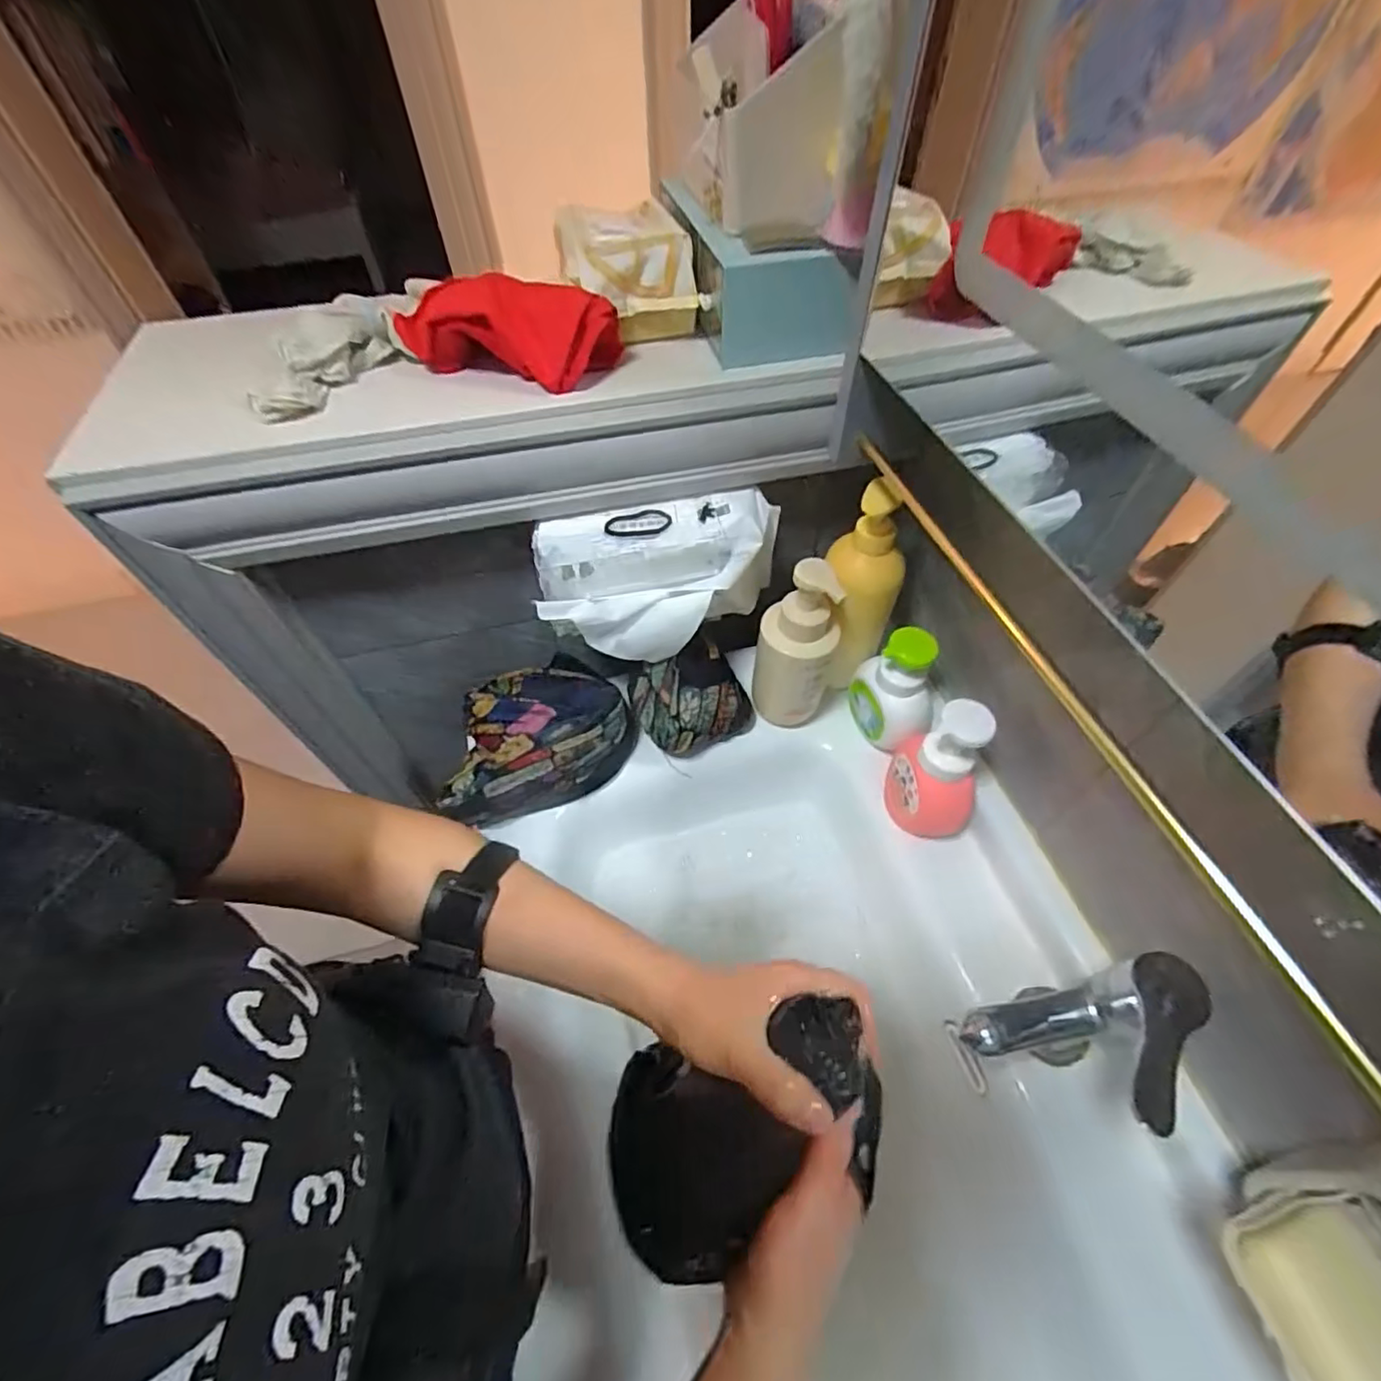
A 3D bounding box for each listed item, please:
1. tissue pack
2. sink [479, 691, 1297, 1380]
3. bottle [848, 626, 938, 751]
[{"bbox_3d":[-0.022,-0.104,0.580,0.229,0.109,0.098,-14,55,-10],"label":"tissue pack"},{"bbox_3d":[0.127,0.395,0.473,0.453,0.133,0.790,-10,54,-6],"label":"sink"},{"bbox_3d":[0.208,-0.002,0.612,0.060,0.134,0.088,-22,56,-15],"label":"bottle"}]

